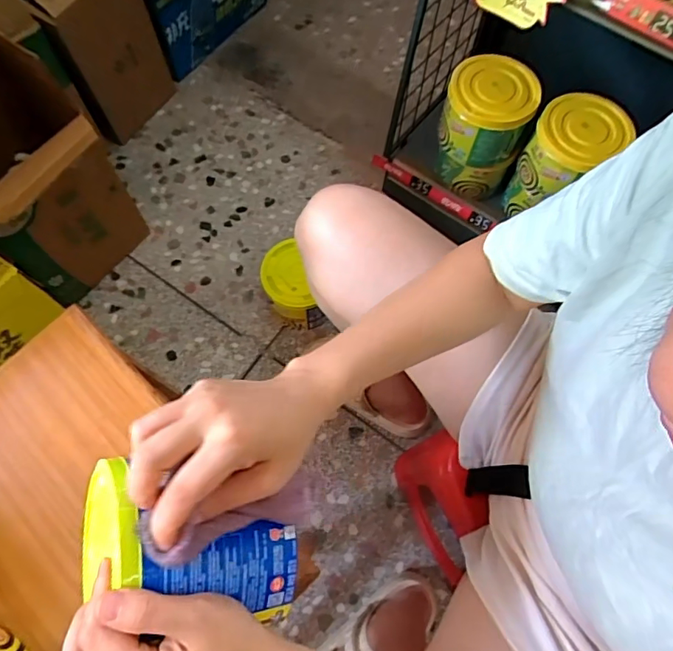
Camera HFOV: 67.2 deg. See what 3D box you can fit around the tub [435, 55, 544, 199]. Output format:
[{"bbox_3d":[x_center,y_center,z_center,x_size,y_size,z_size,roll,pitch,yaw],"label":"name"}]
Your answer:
[{"bbox_3d":[0.238,-0.324,0.848,0.128,0.188,0.130,0,69,0],"label":"tub"}]

